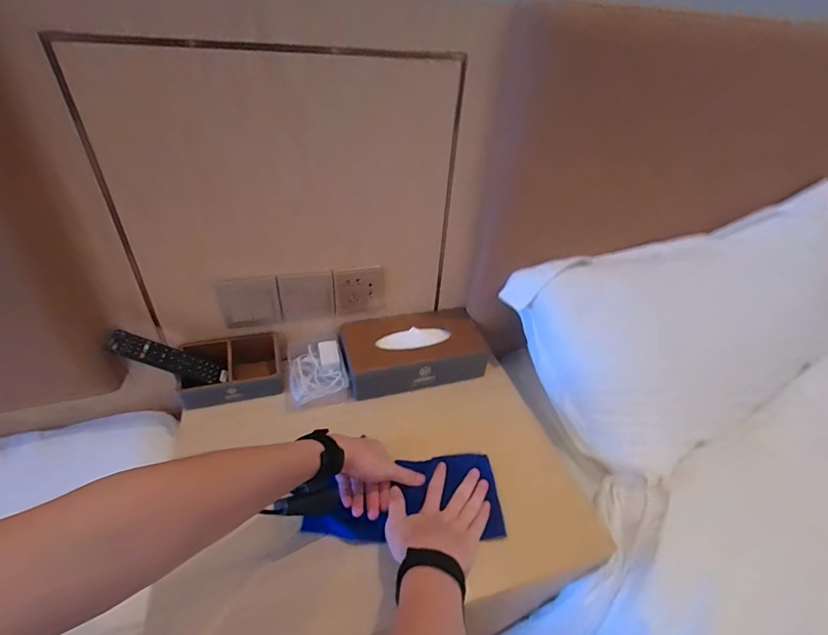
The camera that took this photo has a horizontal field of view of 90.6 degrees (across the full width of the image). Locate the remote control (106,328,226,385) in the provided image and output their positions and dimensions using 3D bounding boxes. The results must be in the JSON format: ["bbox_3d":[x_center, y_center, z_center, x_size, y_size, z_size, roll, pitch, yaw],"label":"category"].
[{"bbox_3d":[-0.373,0.063,0.631,0.165,0.022,0.046,29,24,-33],"label":"remote control"}]

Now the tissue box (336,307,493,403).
[{"bbox_3d":[0.004,0.058,0.736,0.248,0.072,0.128,-6,37,-15],"label":"tissue box"}]

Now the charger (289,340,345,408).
[{"bbox_3d":[-0.166,0.095,0.694,0.084,0.039,0.111,-7,38,-17],"label":"charger"}]

